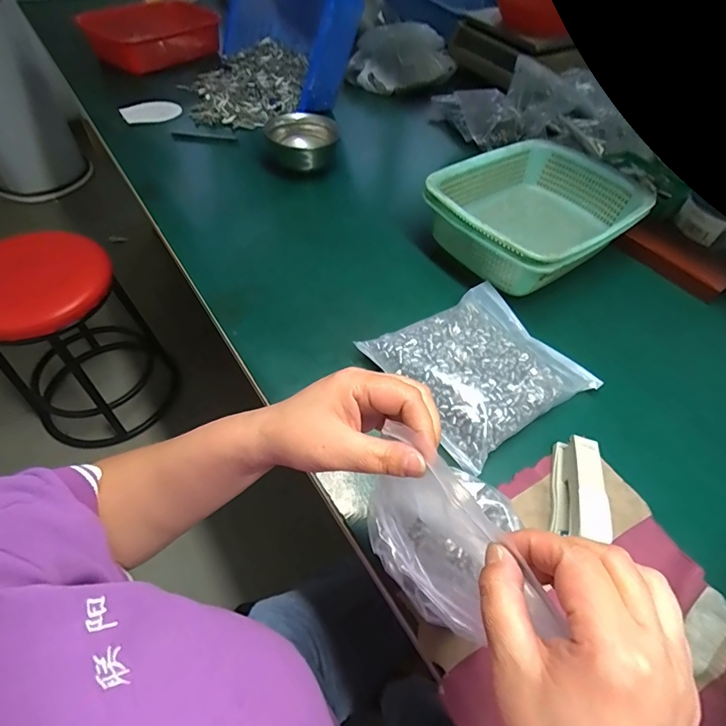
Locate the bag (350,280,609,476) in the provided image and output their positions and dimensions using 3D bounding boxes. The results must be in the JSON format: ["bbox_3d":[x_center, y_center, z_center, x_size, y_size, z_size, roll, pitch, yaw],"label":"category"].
[{"bbox_3d":[0.131,-0.004,0.472,0.203,0.034,0.175,-27,59,-24],"label":"bag"}]

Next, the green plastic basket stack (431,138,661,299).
[{"bbox_3d":[0.242,-0.206,0.609,0.289,0.091,0.217,-31,60,-25],"label":"green plastic basket stack"}]

